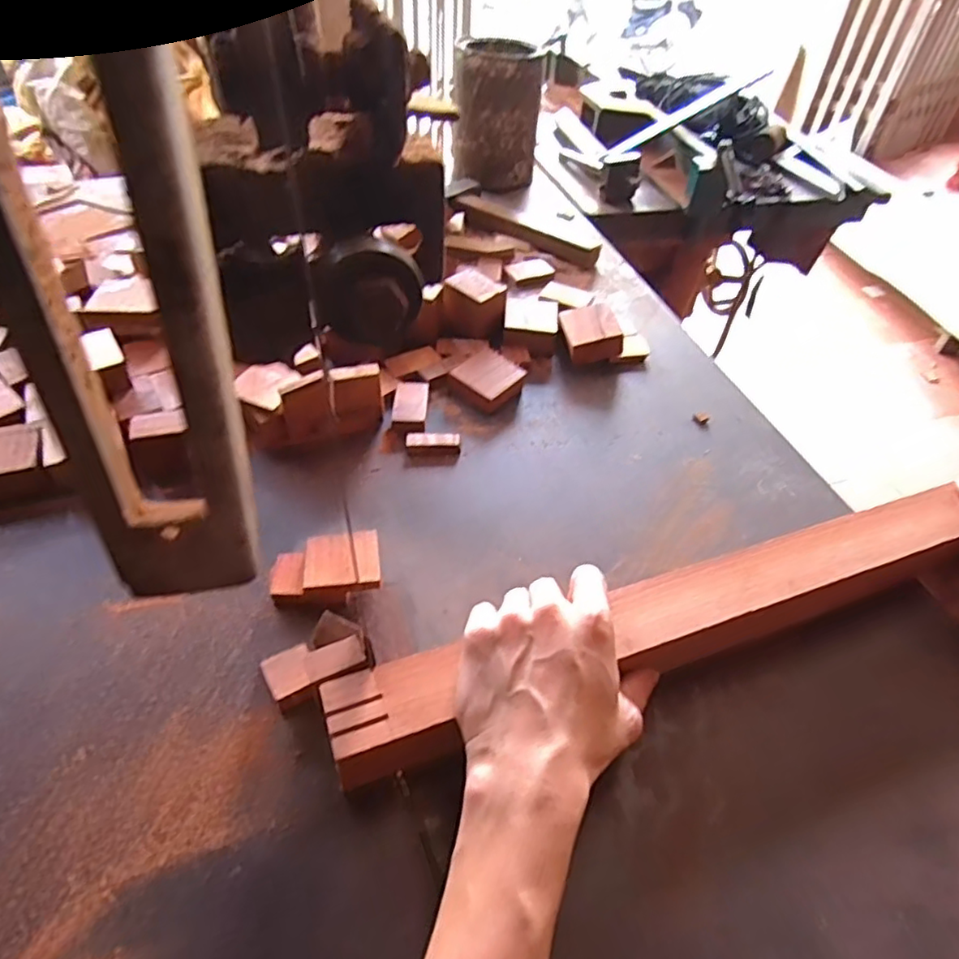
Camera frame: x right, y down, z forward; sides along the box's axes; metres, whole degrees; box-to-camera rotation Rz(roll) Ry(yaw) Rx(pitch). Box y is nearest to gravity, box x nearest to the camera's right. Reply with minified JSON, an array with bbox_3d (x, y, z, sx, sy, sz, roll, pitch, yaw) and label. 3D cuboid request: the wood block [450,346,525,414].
[{"bbox_3d":[0.009,-0.097,0.604,0.056,0.021,0.065,33,53,25],"label":"wood block"}]

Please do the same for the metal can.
[{"bbox_3d":[0.027,-0.537,0.914,0.118,0.167,0.146,5,47,1],"label":"metal can"}]

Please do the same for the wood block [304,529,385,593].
[{"bbox_3d":[-0.096,0.058,0.436,0.051,0.009,0.049,-6,44,-9],"label":"wood block"}]

